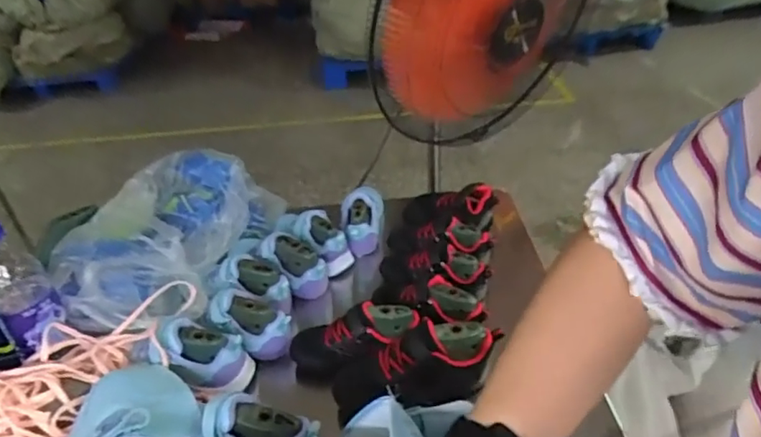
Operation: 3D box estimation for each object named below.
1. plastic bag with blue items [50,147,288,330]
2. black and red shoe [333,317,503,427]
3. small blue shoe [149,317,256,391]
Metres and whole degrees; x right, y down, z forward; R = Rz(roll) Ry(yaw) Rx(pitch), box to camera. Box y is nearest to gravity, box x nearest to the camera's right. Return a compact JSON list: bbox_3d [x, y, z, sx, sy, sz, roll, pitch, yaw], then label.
[{"bbox_3d":[-0.305,0.021,0.764,0.214,0.103,0.332,5,37,13],"label":"plastic bag with blue items"},{"bbox_3d":[0.041,0.165,0.612,0.192,0.092,0.072,-11,36,-9],"label":"black and red shoe"},{"bbox_3d":[-0.205,0.161,0.632,0.100,0.082,0.062,-2,36,5],"label":"small blue shoe"}]

